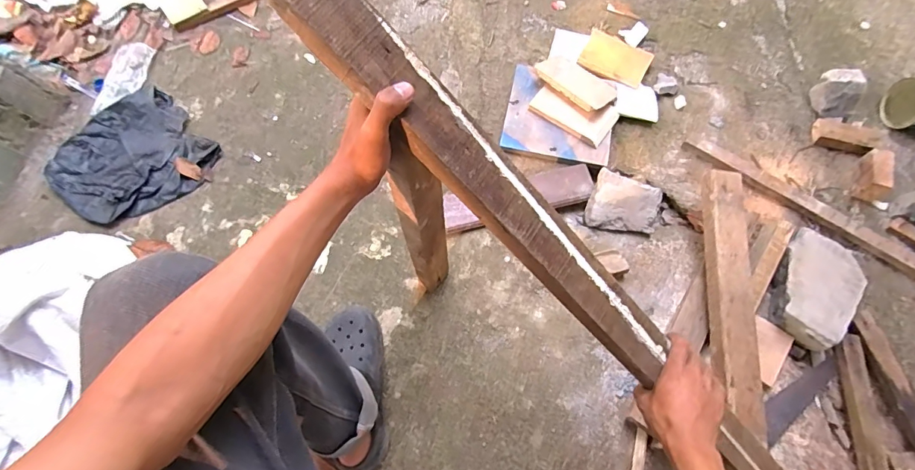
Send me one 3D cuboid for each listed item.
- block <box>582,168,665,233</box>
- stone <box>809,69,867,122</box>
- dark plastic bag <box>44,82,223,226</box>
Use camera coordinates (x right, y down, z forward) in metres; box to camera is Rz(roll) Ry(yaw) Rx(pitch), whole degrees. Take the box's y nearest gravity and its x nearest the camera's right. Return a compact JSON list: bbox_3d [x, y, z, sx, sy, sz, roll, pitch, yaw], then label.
[{"bbox_3d":[0.352,-0.065,0.913,0.141,0.045,0.120,13,97,9],"label":"block"},{"bbox_3d":[0.877,-0.324,1.001,0.057,0.097,0.105,-34,68,-12],"label":"stone"},{"bbox_3d":[-0.774,-0.181,1.029,0.337,0.034,0.327,40,73,18],"label":"dark plastic bag"}]

